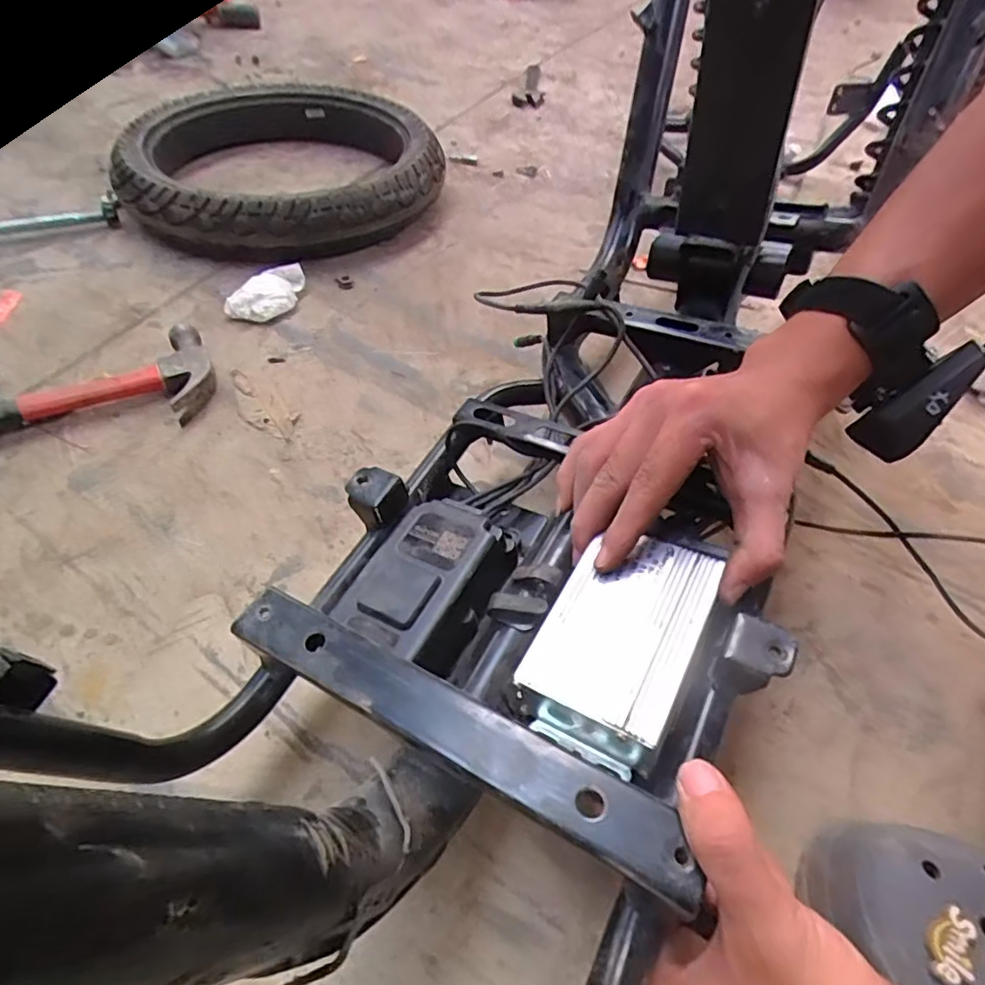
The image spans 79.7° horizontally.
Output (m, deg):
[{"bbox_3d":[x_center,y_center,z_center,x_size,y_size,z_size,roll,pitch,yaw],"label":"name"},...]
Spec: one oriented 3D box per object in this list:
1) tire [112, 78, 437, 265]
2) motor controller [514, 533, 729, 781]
[{"bbox_3d":[-0.246,-0.388,0.689,0.358,0.071,0.350,-20,55,-19],"label":"tire"},{"bbox_3d":[0.061,0.069,0.284,0.064,0.047,0.101,28,55,17],"label":"motor controller"}]

